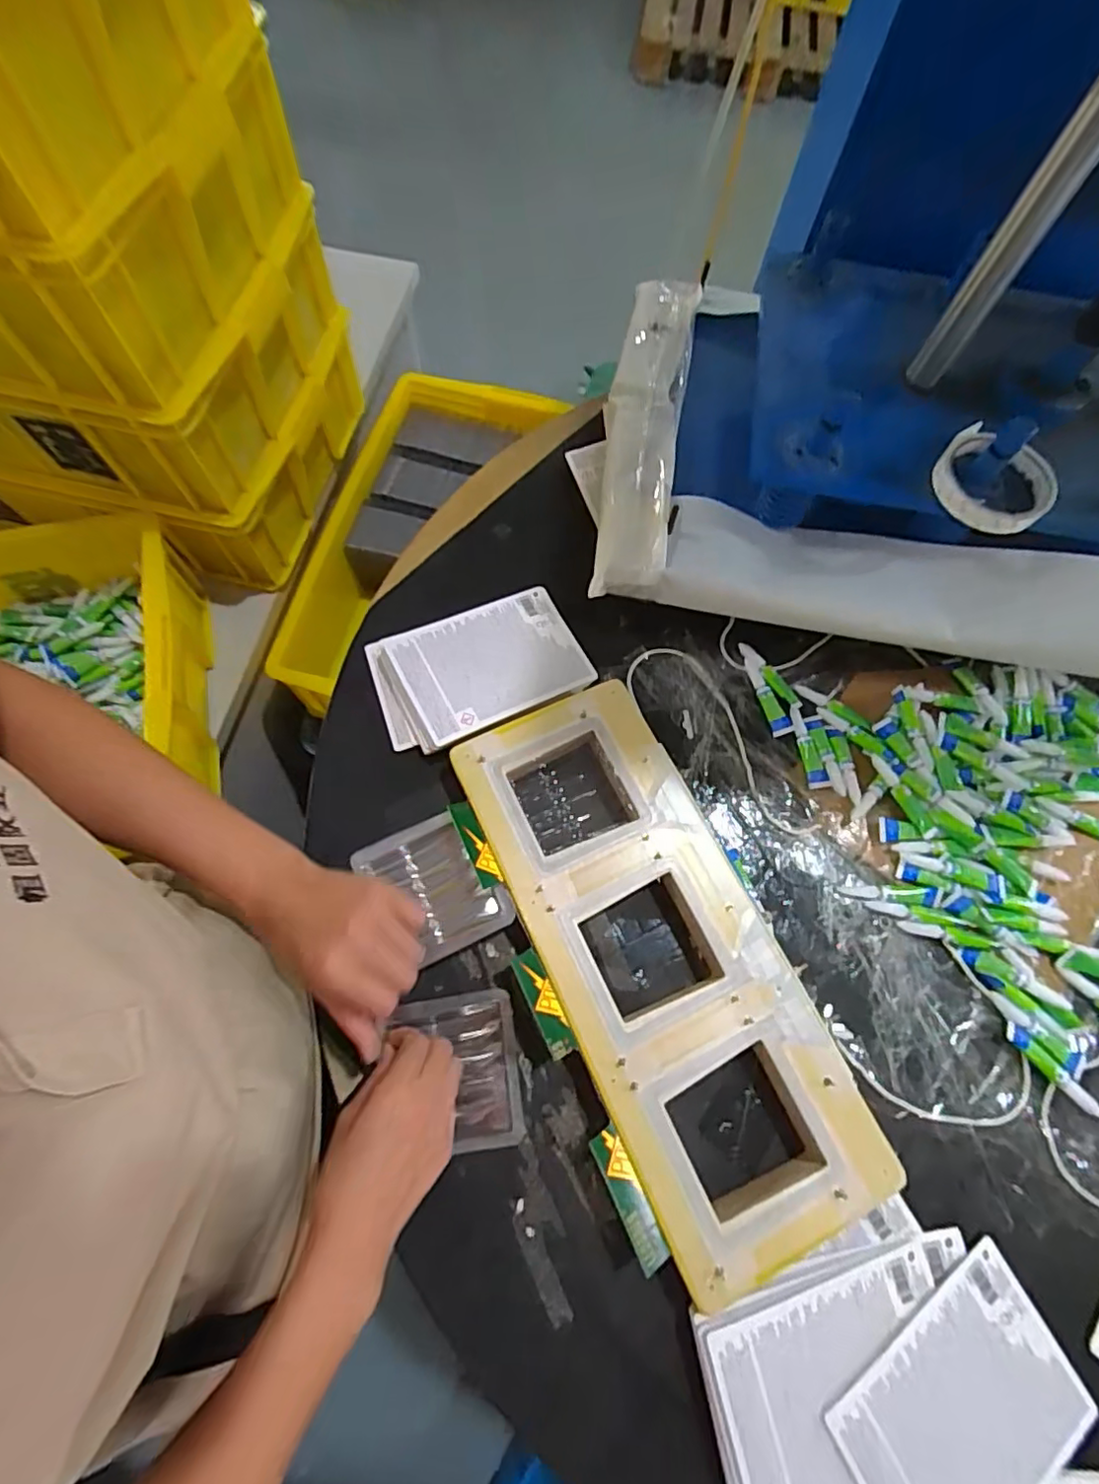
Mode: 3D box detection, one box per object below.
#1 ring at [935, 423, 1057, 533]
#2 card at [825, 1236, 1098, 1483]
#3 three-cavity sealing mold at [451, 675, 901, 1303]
[{"bbox_3d":[0.359,-0.210,0.486,0.089,0.027,0.091,1,69,-3],"label":"ring"},{"bbox_3d":[0.271,0.438,0.389,0.168,0.005,0.114,-25,75,-20],"label":"card"},{"bbox_3d":[0.082,0.162,0.478,0.171,0.040,0.426,-24,73,-10],"label":"three-cavity sealing mold"}]

